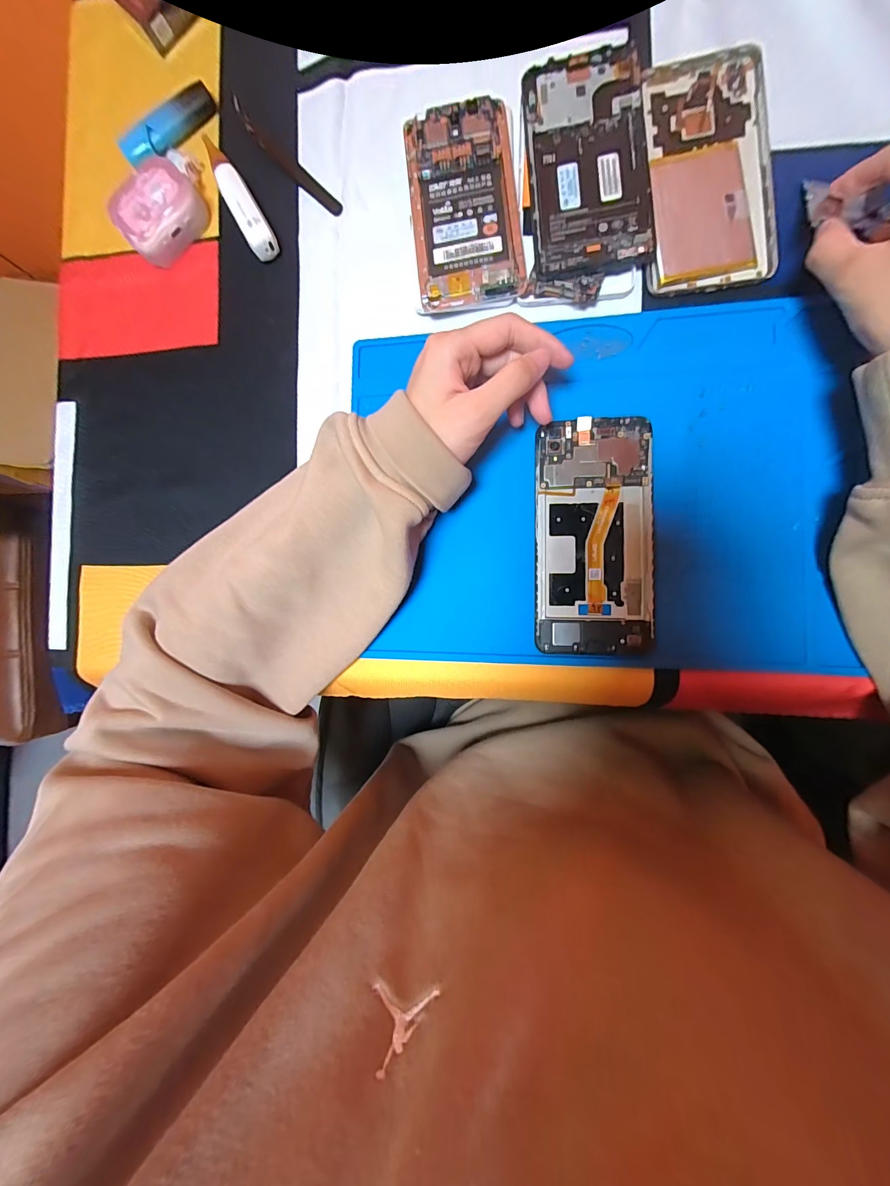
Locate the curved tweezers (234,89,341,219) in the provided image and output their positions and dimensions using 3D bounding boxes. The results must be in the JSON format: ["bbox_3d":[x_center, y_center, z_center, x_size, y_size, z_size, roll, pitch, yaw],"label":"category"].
[{"bbox_3d":[-0.122,-0.327,0.300,0.013,0.006,0.125,-43,82,5],"label":"curved tweezers"}]

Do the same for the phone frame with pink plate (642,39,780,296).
[{"bbox_3d":[0.165,-0.269,0.250,0.072,0.006,0.152,-1,88,9],"label":"phone frame with pink plate"}]

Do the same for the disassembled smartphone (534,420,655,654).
[{"bbox_3d":[0.094,-0.036,0.254,0.070,0.007,0.147,0,88,9],"label":"disassembled smartphone"}]

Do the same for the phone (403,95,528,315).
[{"bbox_3d":[0.013,-0.262,0.274,0.072,0.015,0.137,-5,87,9],"label":"phone"}]

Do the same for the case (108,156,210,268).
[{"bbox_3d":[-0.220,-0.294,0.308,0.063,0.026,0.050,-42,82,5],"label":"case"}]

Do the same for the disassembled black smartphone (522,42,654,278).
[{"bbox_3d":[0.092,-0.280,0.261,0.073,0.011,0.146,-4,87,9],"label":"disassembled black smartphone"}]

